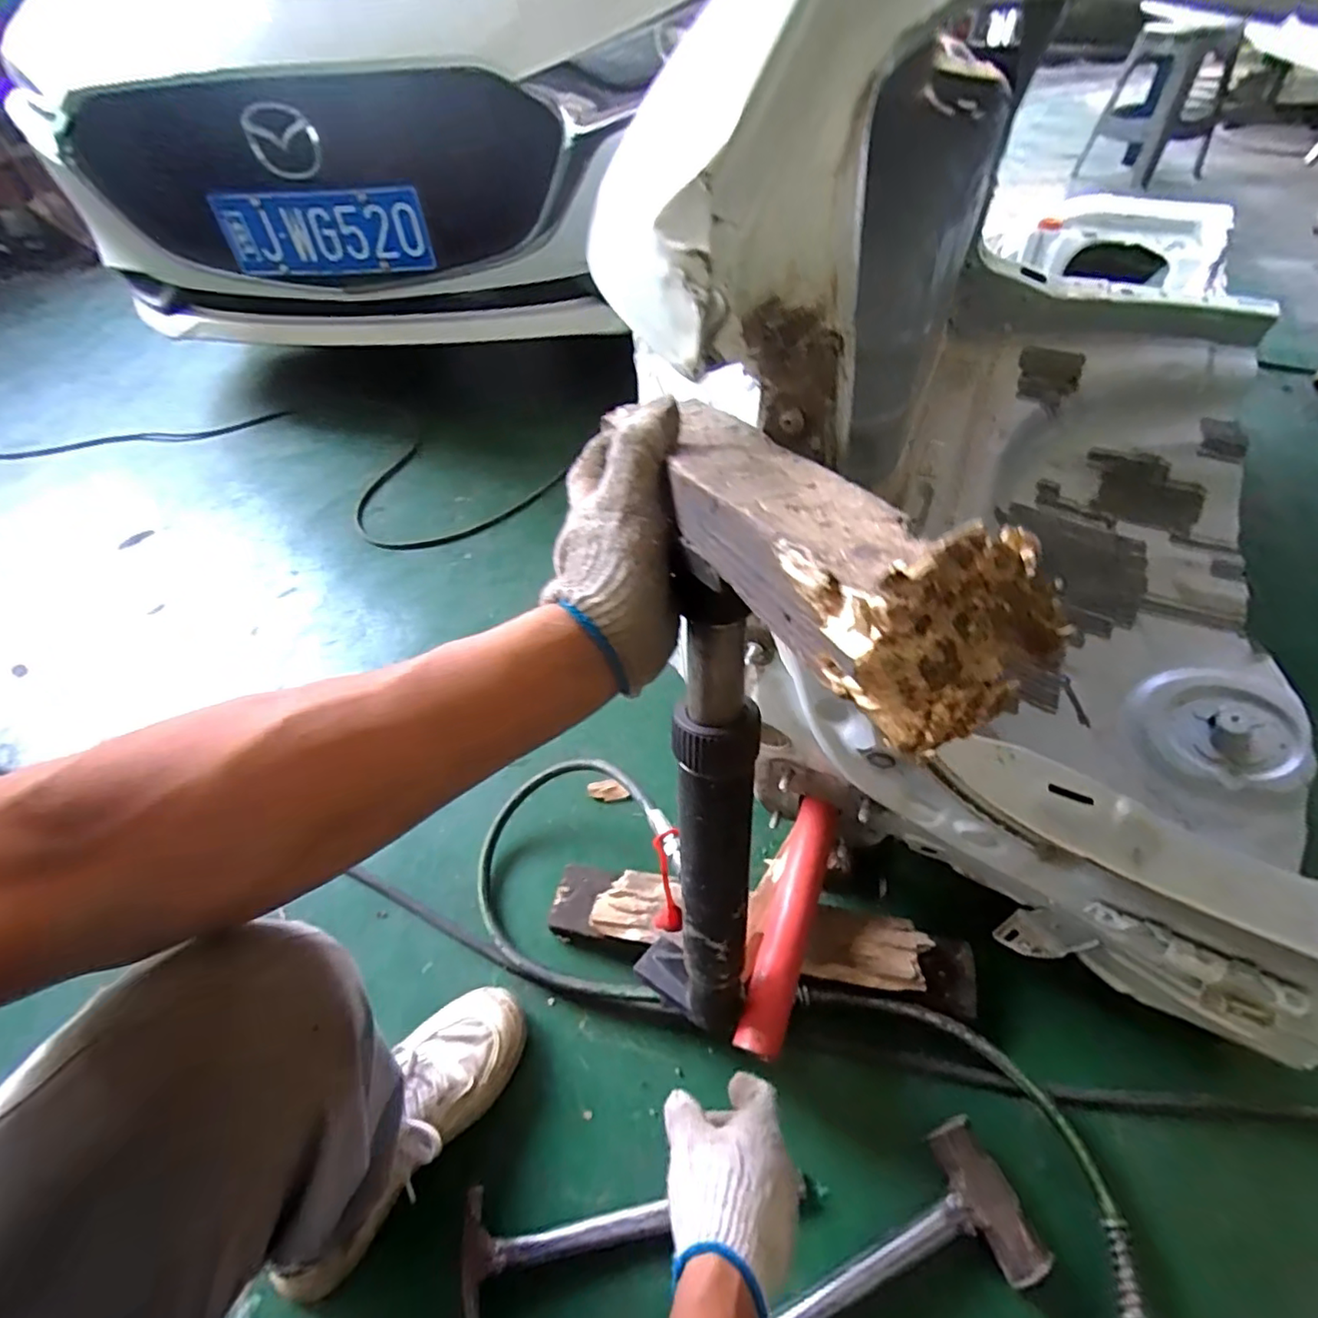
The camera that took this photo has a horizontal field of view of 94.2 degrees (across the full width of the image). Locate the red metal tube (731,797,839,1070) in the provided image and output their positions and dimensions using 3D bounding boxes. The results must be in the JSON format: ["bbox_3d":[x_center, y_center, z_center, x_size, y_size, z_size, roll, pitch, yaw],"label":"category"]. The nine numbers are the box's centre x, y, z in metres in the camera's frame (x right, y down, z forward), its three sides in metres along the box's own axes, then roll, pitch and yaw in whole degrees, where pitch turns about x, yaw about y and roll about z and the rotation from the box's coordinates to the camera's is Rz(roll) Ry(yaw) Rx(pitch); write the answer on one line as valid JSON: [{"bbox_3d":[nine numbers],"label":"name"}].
[{"bbox_3d":[0.128,0.256,0.607,0.050,0.046,0.252,16,52,18],"label":"red metal tube"}]

